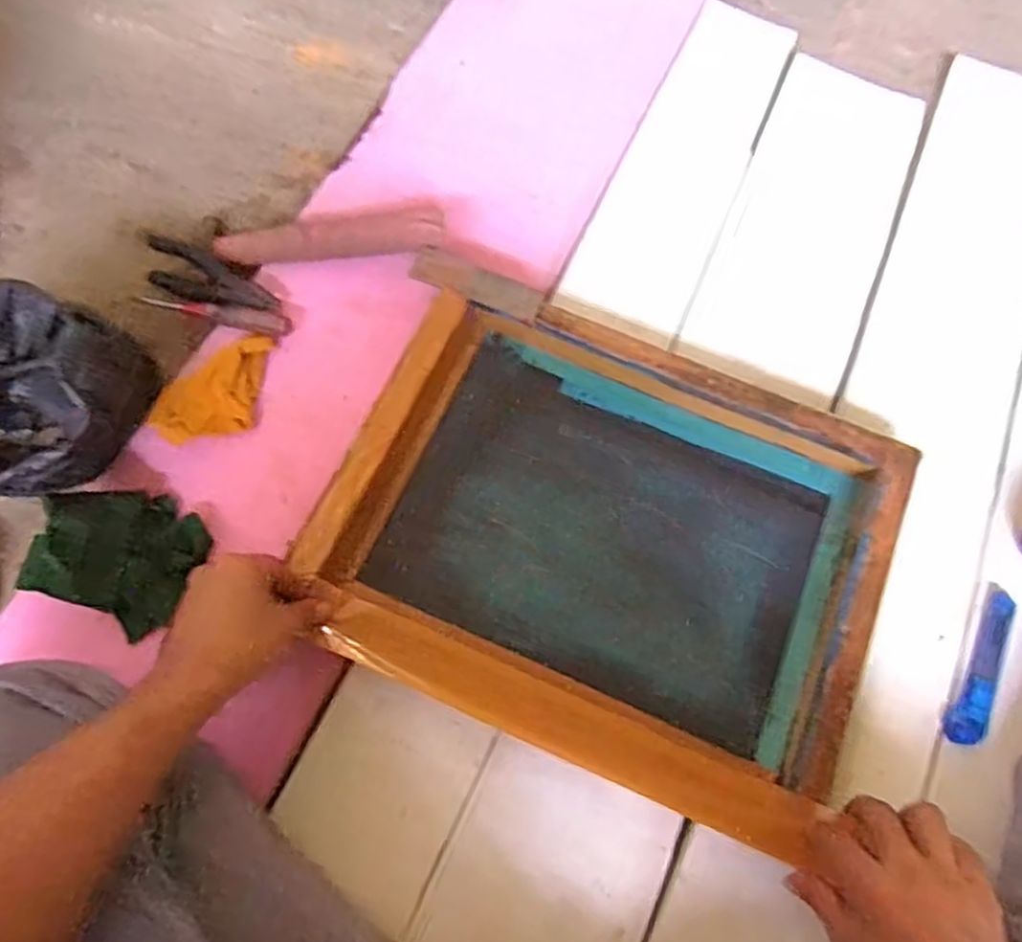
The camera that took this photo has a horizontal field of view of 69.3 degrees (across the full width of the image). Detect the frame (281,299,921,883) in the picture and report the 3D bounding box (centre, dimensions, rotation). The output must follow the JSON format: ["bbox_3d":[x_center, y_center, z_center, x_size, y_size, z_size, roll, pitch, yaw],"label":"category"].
[{"bbox_3d":[0.078,0.056,0.639,0.443,0.065,0.357,23,73,8],"label":"frame"}]

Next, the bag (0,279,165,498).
[{"bbox_3d":[-0.409,-0.060,0.612,0.168,0.126,0.190,20,70,7],"label":"bag"}]

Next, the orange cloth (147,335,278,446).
[{"bbox_3d":[-0.269,-0.072,0.700,0.133,0.014,0.070,-40,89,-25],"label":"orange cloth"}]

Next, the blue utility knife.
[{"bbox_3d":[0.399,0.163,0.624,0.027,0.012,0.141,27,74,9],"label":"blue utility knife"}]

